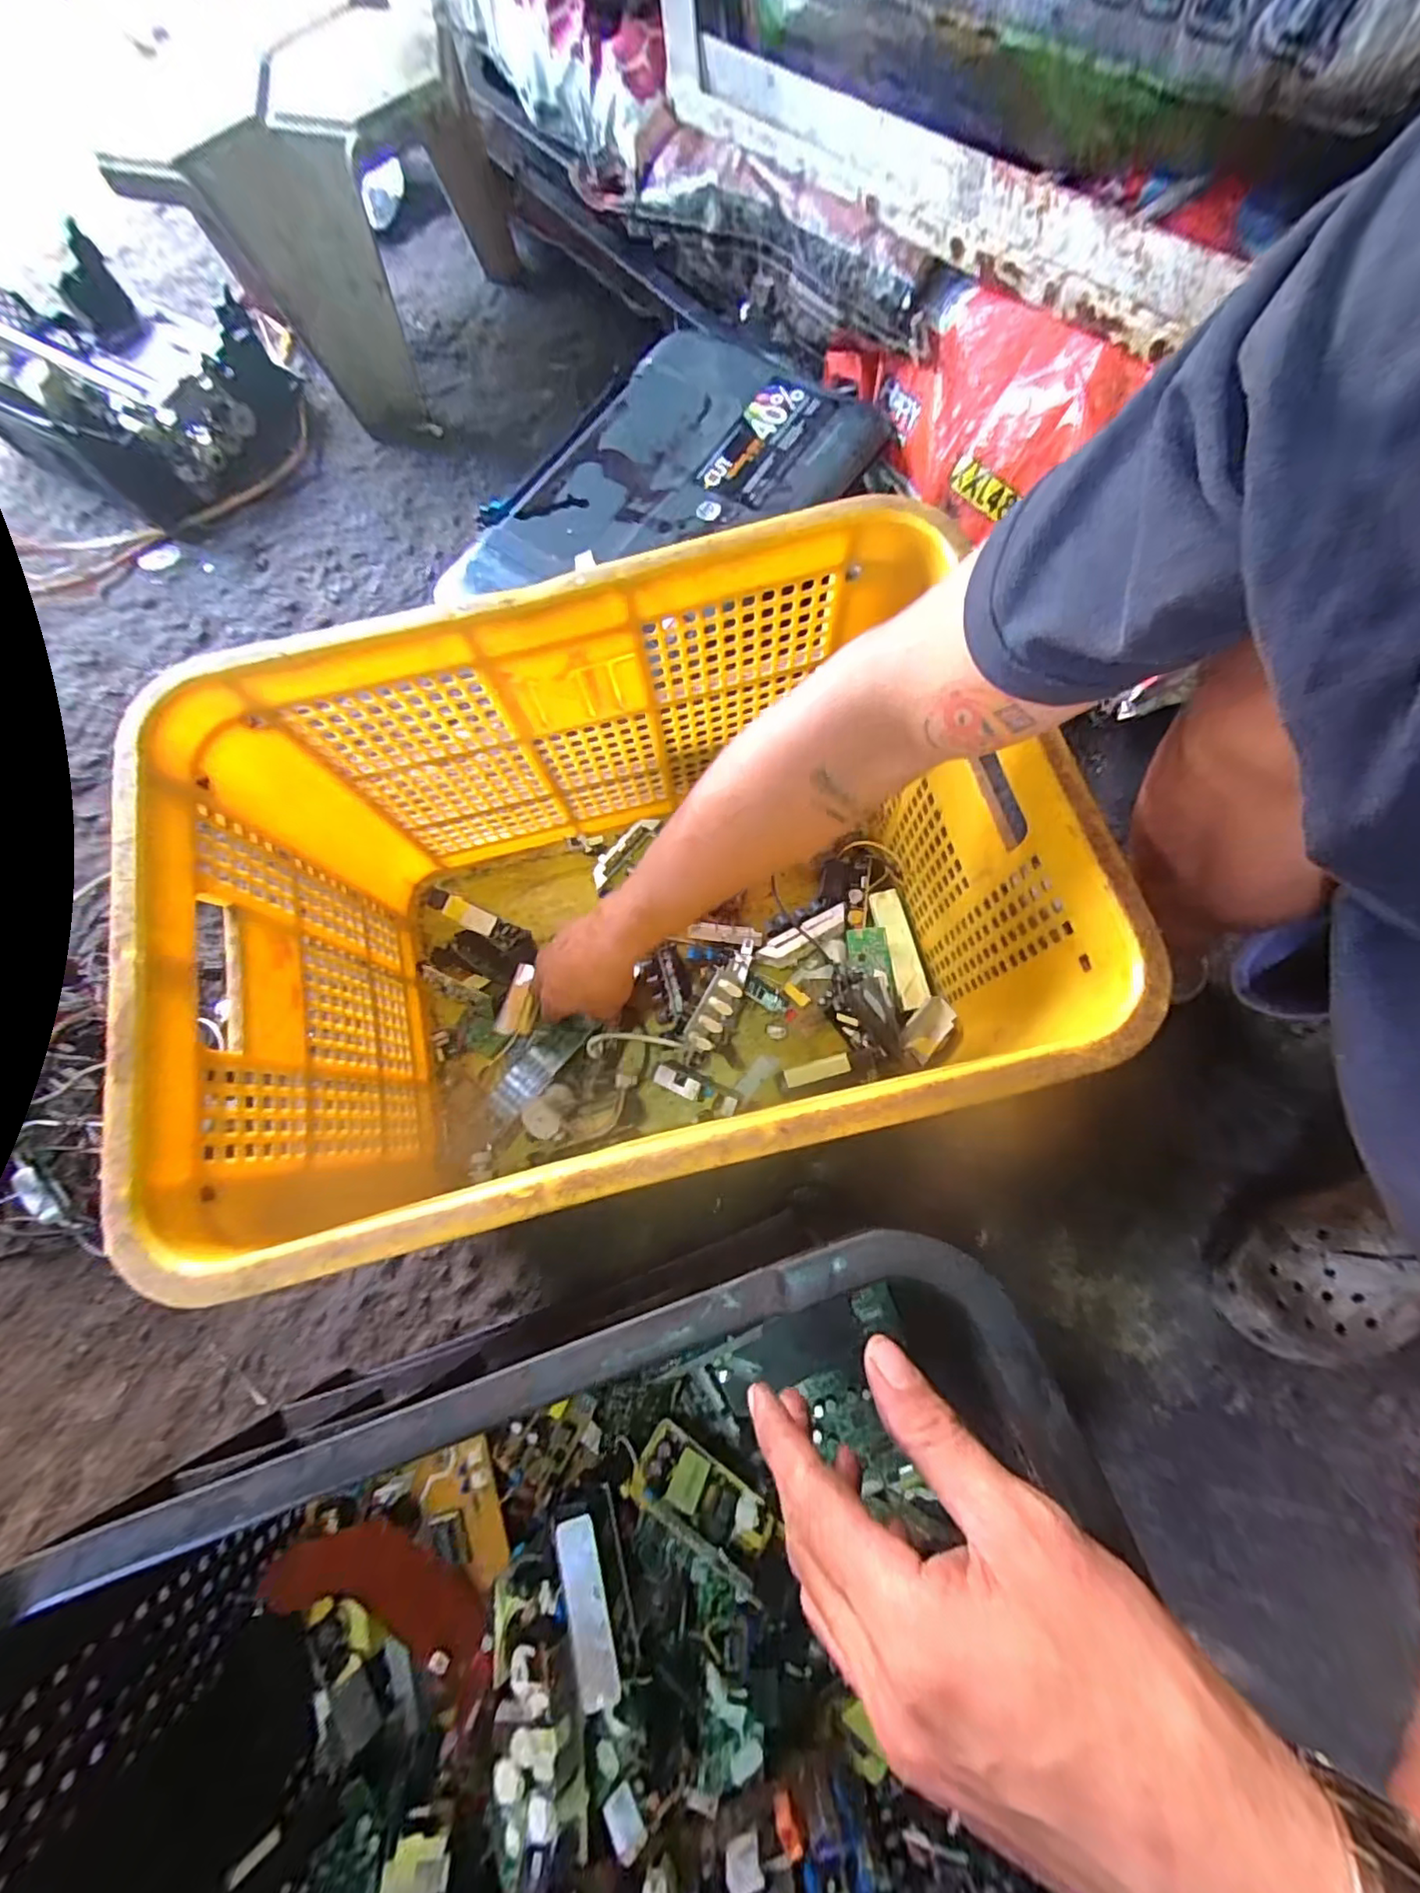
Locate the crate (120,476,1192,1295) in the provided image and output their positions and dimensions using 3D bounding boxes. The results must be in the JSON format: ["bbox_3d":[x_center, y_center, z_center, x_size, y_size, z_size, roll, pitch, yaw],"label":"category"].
[{"bbox_3d":[-0.057,-0.016,0.470,0.497,0.314,0.348,-14,74,-3],"label":"crate"}]

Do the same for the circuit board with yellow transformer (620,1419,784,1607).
[{"bbox_3d":[-0.005,0.339,0.374,0.088,0.032,0.038,30,35,17],"label":"circuit board with yellow transformer"}]

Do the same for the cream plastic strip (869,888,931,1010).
[{"bbox_3d":[0.177,0.001,0.569,0.026,0.008,0.112,-17,77,13],"label":"cream plastic strip"}]

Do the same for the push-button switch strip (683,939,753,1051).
[{"bbox_3d":[0.014,0.041,0.556,0.032,0.033,0.113,28,76,9],"label":"push-button switch strip"}]

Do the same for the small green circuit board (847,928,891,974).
[{"bbox_3d":[0.147,0.004,0.571,0.037,0.006,0.042,-6,96,15],"label":"small green circuit board"}]

